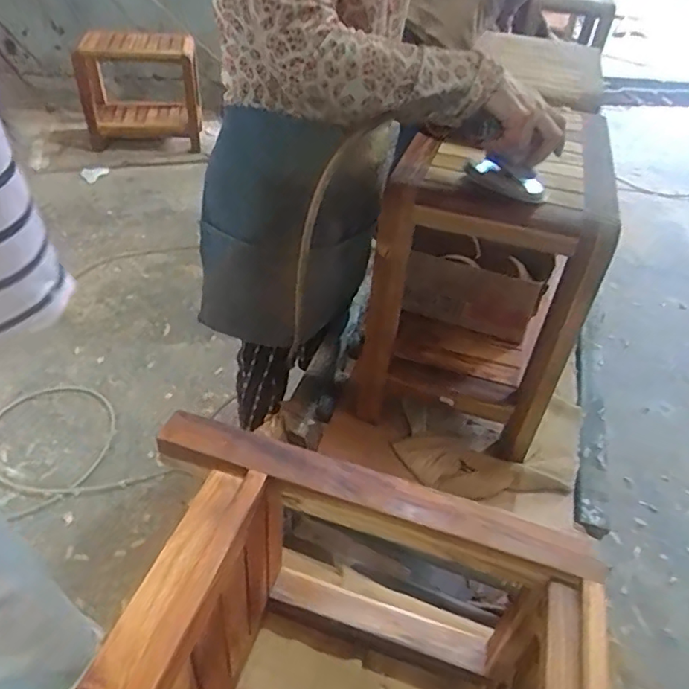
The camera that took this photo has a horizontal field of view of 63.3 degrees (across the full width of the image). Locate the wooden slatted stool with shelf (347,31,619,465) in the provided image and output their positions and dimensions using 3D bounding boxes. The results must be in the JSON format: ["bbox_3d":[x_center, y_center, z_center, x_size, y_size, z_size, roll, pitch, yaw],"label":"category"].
[{"bbox_3d":[0.216,-0.093,0.948,0.306,0.434,0.283,13,41,9],"label":"wooden slatted stool with shelf"}]

